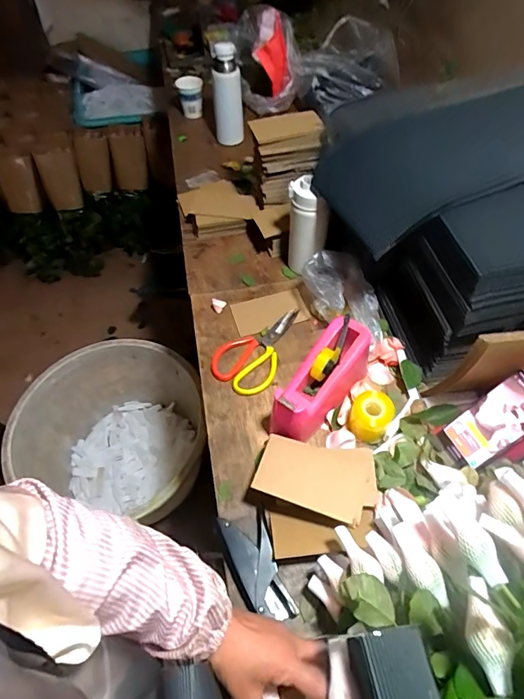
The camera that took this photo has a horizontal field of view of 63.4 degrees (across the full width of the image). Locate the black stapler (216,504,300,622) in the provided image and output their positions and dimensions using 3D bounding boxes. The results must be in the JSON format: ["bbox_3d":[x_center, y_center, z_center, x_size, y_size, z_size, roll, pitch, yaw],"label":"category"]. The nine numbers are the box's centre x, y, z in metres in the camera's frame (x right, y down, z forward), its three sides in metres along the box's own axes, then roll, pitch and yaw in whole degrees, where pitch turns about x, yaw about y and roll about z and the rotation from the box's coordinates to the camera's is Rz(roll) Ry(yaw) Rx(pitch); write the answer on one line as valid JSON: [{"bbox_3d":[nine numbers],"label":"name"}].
[{"bbox_3d":[-0.009,0.278,0.547,0.062,0.021,0.134,-18,57,-11],"label":"black stapler"}]

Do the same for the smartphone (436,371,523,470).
[{"bbox_3d":[0.329,0.104,0.600,0.009,0.157,0.074,13,37,-39],"label":"smartphone"}]

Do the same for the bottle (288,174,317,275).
[{"bbox_3d":[0.080,-0.221,0.792,0.053,0.181,0.068,-12,56,-7],"label":"bottle"}]

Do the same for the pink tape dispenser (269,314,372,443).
[{"bbox_3d":[0.088,0.052,0.656,0.074,0.099,0.200,35,63,23],"label":"pink tape dispenser"}]

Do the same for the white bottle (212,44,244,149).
[{"bbox_3d":[-0.086,-0.628,1.061,0.072,0.217,0.066,-2,55,0],"label":"white bottle"}]

